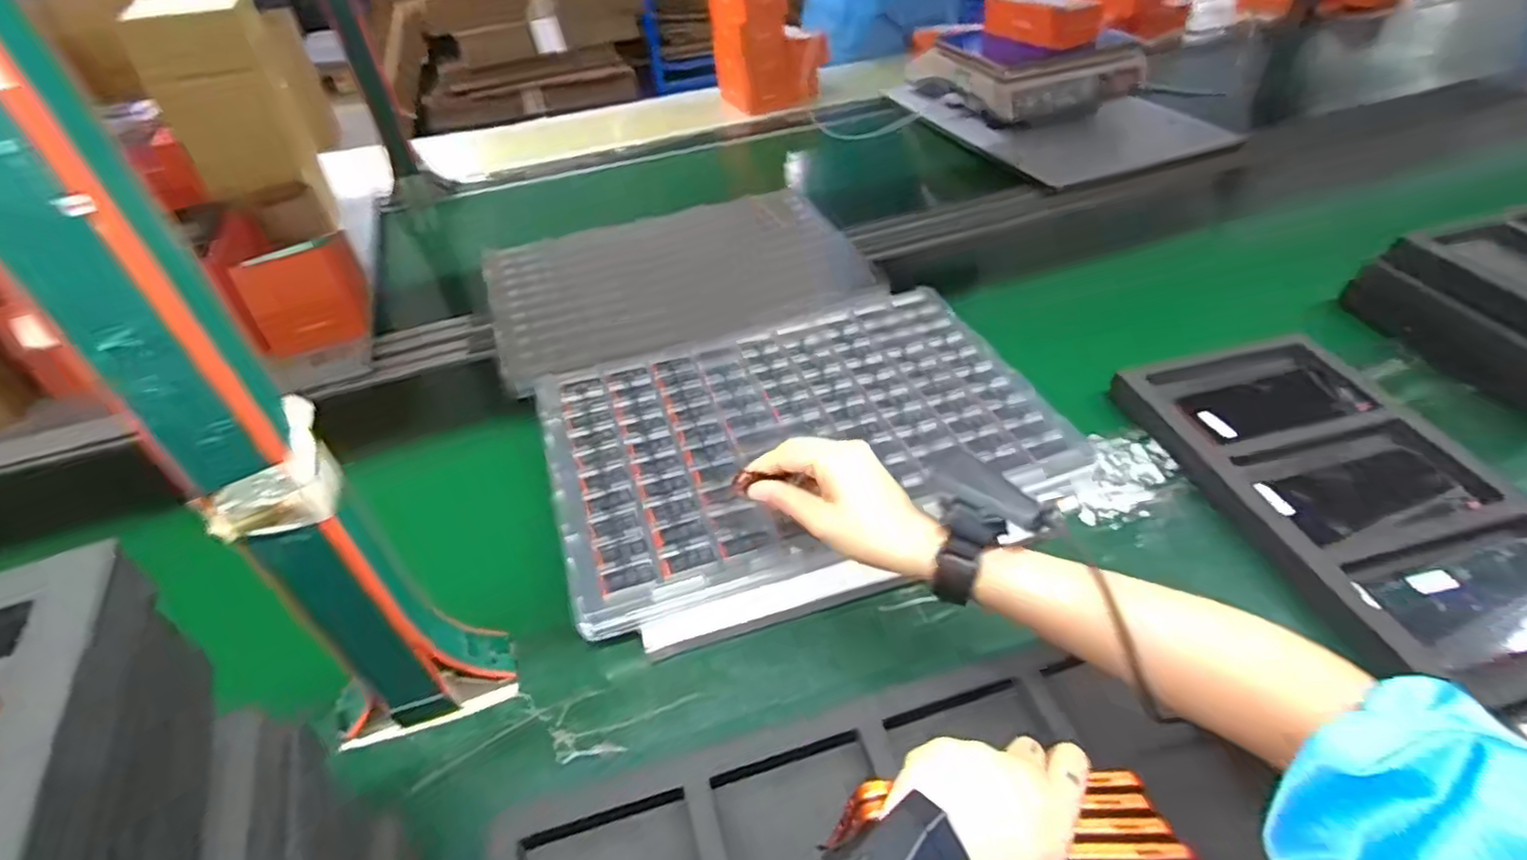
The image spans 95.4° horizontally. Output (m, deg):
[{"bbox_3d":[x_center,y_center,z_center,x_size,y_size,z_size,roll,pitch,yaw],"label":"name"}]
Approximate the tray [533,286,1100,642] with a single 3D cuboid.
[{"bbox_3d":[0.029,-0.003,0.652,0.441,0.022,0.303,-16,44,-13],"label":"tray"}]

